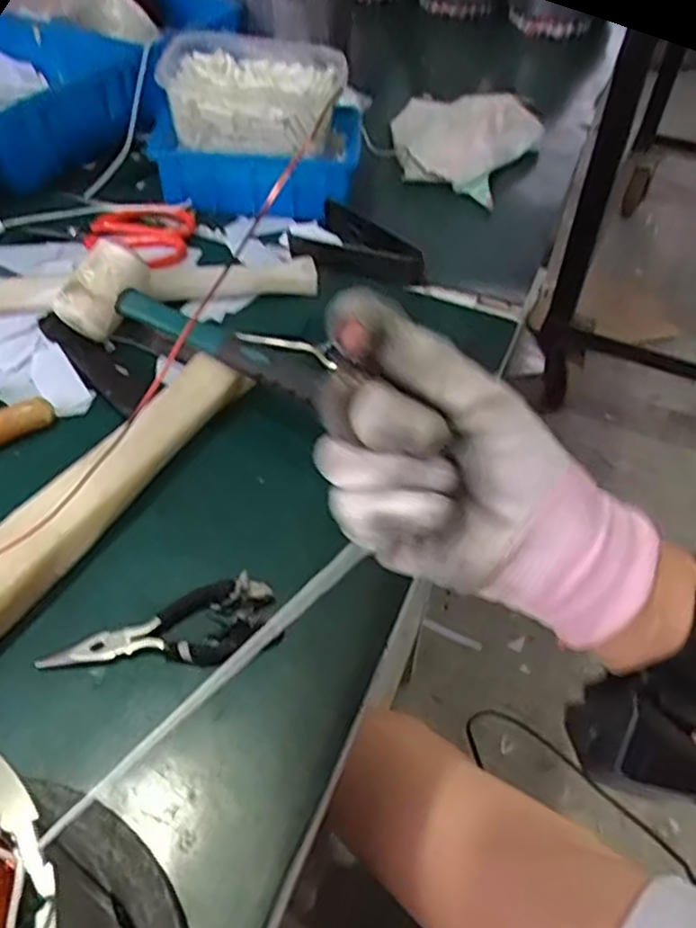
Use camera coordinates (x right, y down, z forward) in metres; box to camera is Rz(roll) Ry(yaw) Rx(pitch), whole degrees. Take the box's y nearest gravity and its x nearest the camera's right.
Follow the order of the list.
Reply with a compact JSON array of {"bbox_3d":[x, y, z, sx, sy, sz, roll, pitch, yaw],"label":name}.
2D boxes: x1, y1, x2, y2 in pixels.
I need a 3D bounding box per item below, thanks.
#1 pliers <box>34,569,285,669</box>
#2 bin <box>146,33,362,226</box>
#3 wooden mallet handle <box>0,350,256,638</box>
[{"bbox_3d":[-0.102,0.098,0.398,0.126,0.024,0.042,-13,49,-14],"label":"pliers"},{"bbox_3d":[-0.089,-0.326,0.686,0.193,0.113,0.175,-4,48,-6],"label":"bin"},{"bbox_3d":[-0.164,0.029,0.434,0.048,0.041,0.292,26,52,20],"label":"wooden mallet handle"}]

